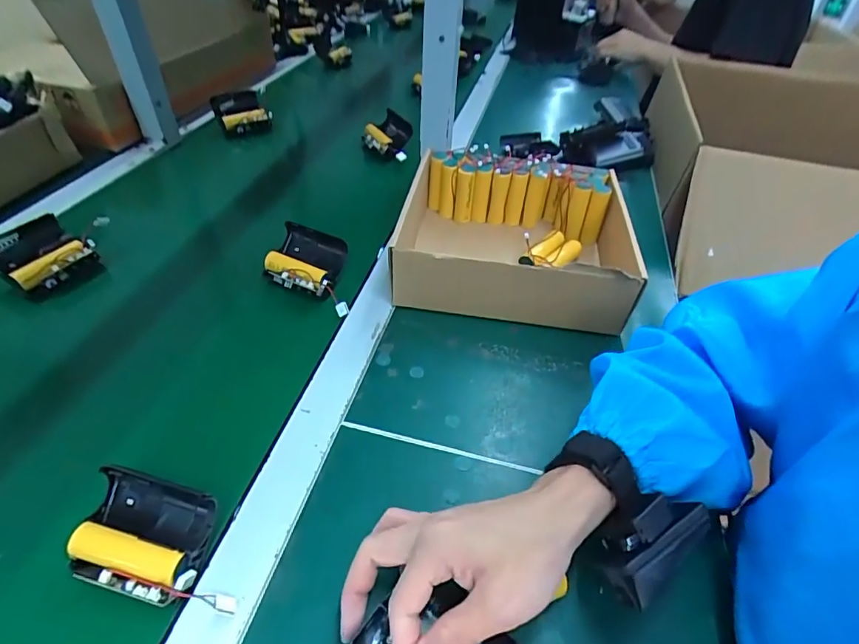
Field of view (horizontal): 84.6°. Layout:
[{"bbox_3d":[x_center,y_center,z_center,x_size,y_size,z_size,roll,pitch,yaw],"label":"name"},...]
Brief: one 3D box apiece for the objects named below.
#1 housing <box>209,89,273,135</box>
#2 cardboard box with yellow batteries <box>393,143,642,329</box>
[{"bbox_3d":[-0.328,-0.366,0.821,0.097,0.043,0.071,-15,49,-21],"label":"housing"},{"bbox_3d":[0.084,-0.100,0.534,0.249,0.083,0.214,8,44,6],"label":"cardboard box with yellow batteries"}]

